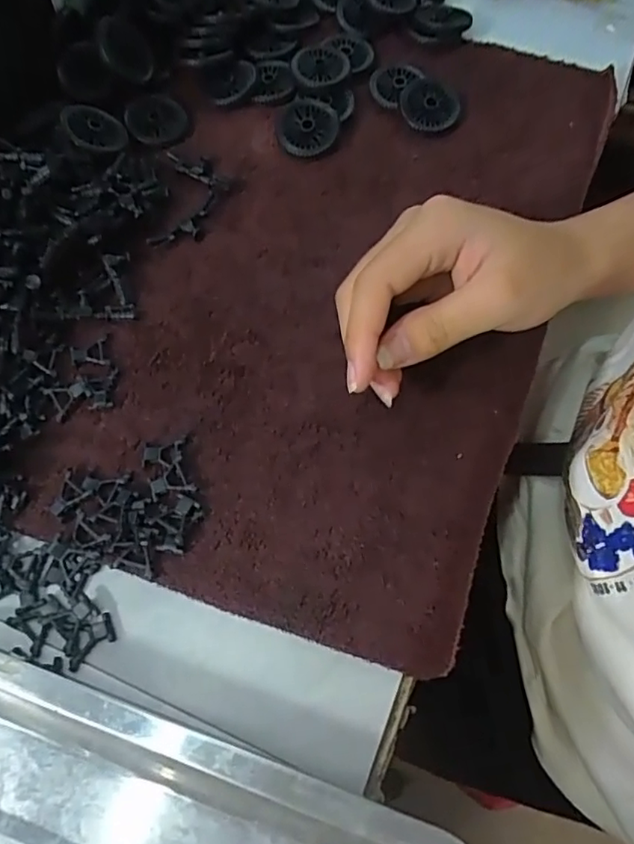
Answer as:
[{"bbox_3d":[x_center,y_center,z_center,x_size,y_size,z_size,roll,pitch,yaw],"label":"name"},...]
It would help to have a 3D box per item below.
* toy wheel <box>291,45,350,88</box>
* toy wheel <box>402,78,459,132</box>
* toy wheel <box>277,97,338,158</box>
[{"bbox_3d":[0.003,-0.223,0.362,0.036,0.008,0.036,0,65,0],"label":"toy wheel"},{"bbox_3d":[0.069,-0.194,0.352,0.035,0.008,0.035,0,65,0],"label":"toy wheel"},{"bbox_3d":[-0.005,-0.173,0.344,0.036,0.010,0.036,0,82,1],"label":"toy wheel"}]

